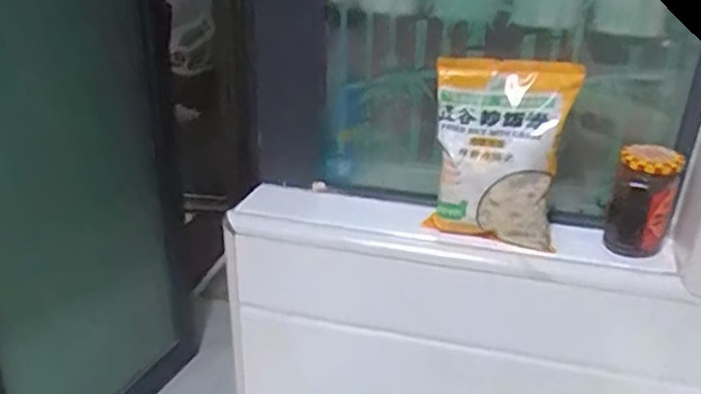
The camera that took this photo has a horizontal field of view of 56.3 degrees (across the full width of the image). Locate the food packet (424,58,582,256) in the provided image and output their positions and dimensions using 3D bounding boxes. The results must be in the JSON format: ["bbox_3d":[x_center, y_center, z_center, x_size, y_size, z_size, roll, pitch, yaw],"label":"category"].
[{"bbox_3d":[0.158,-0.047,0.710,0.144,0.193,0.055,9,16,17],"label":"food packet"}]

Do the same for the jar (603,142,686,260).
[{"bbox_3d":[0.314,0.004,0.702,0.059,0.108,0.065,16,31,25],"label":"jar"}]

